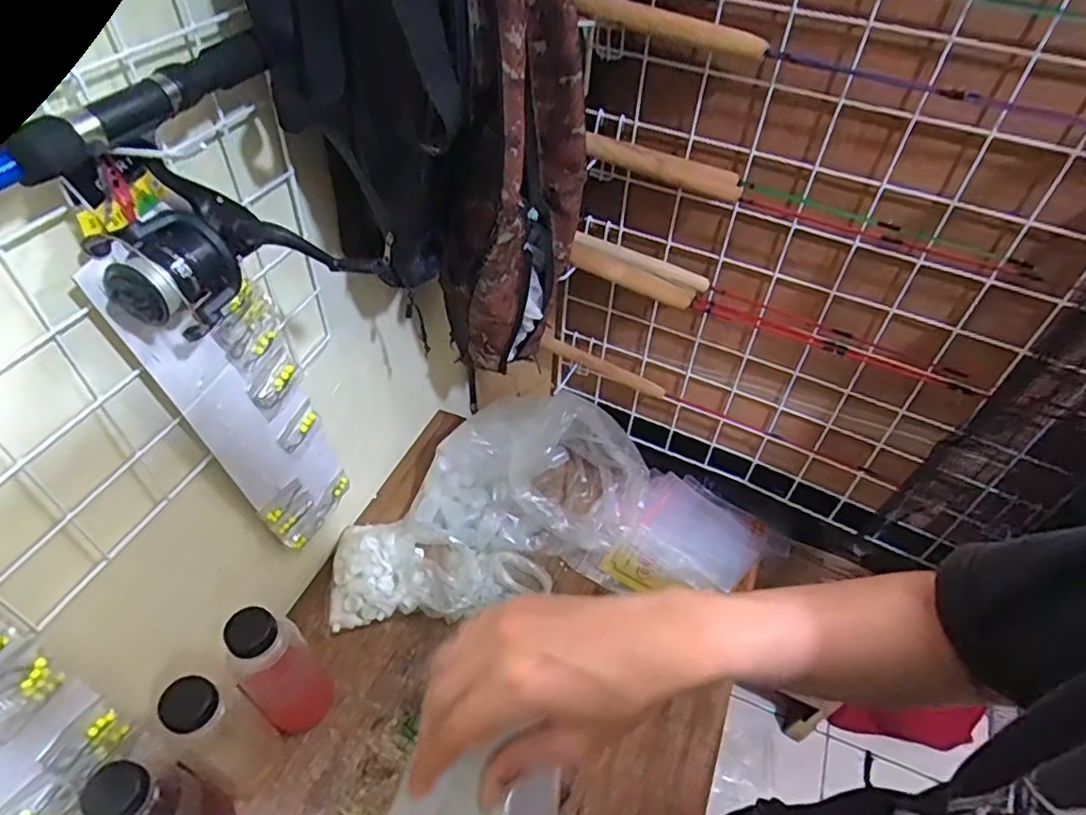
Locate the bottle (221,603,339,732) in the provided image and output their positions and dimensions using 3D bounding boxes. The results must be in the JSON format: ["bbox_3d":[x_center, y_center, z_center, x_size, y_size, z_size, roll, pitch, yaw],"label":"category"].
[{"bbox_3d":[-0.252,0.244,0.604,0.069,0.180,0.064,2,47,-2],"label":"bottle"}]

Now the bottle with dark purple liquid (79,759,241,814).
[{"bbox_3d":[-0.302,0.339,0.526,0.067,0.189,0.056,-17,51,-18],"label":"bottle with dark purple liquid"}]

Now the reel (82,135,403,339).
[{"bbox_3d":[-0.187,-0.107,0.397,0.162,0.095,0.078,-19,51,-19],"label":"reel"}]

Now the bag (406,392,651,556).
[{"bbox_3d":[-0.010,0.071,0.797,0.270,0.184,0.164,11,48,7],"label":"bag"}]

